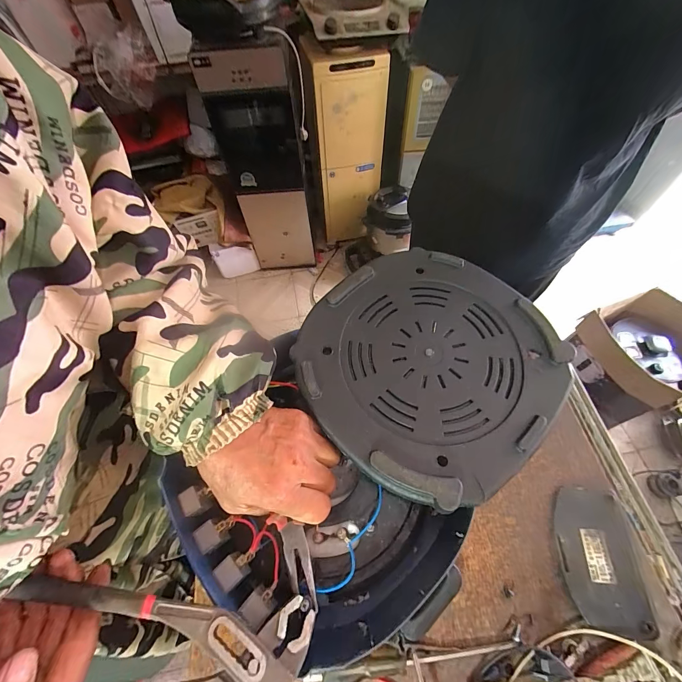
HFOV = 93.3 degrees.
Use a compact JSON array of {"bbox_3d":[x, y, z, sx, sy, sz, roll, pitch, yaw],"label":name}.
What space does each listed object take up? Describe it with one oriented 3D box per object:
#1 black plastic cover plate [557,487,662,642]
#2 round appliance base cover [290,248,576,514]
[{"bbox_3d":[0.336,0.280,0.420,0.091,0.018,0.156,4,58,4],"label":"black plastic cover plate"},{"bbox_3d":[0.089,0.013,0.326,0.244,0.020,0.234,-1,58,1],"label":"round appliance base cover"}]

